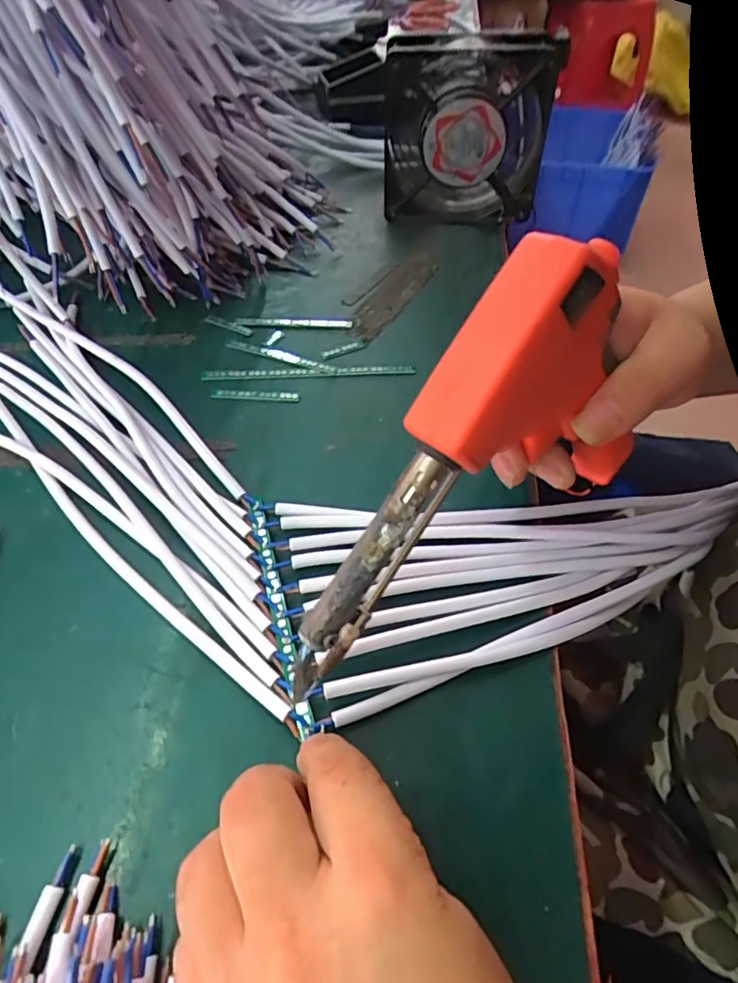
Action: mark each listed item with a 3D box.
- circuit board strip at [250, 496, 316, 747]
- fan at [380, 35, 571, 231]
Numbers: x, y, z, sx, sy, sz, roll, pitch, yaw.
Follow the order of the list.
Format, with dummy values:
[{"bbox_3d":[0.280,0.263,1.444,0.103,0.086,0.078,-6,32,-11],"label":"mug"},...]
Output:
[{"bbox_3d":[-0.042,0.049,0.268,0.008,0.005,0.124,-14,51,-9],"label":"circuit board strip"},{"bbox_3d":[0.073,-0.273,0.445,0.123,0.121,0.047,-1,52,1],"label":"fan"}]

